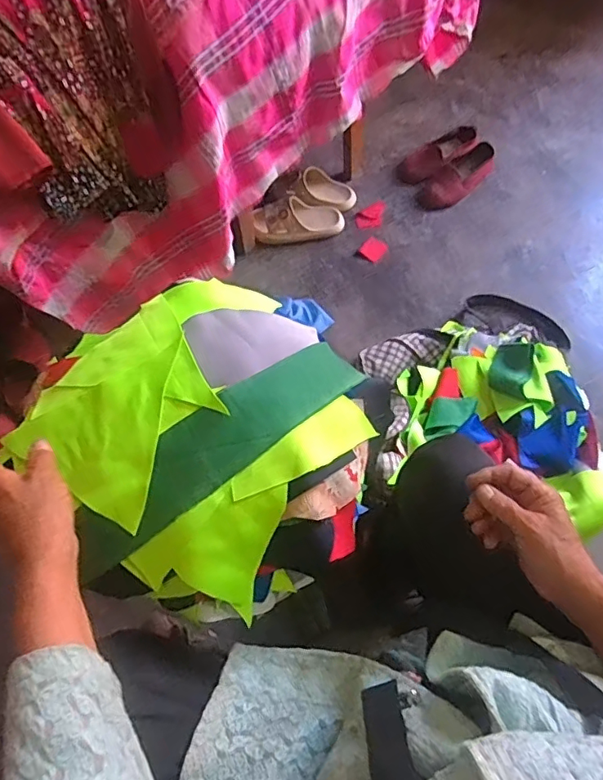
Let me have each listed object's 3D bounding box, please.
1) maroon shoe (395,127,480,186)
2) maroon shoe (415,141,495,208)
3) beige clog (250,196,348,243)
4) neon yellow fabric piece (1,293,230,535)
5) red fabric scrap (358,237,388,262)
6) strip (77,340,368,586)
[{"bbox_3d":[0.351,-0.577,1.323,0.216,0.073,0.086,-37,67,-15],"label":"maroon shoe"},{"bbox_3d":[0.375,-0.506,1.272,0.208,0.060,0.078,-36,67,-15],"label":"maroon shoe"},{"bbox_3d":[-0.007,-0.393,1.231,0.210,0.065,0.092,-14,63,-5],"label":"beige clog"},{"bbox_3d":[-0.170,0.014,0.531,0.164,0.039,0.201,36,65,17],"label":"neon yellow fabric piece"},{"bbox_3d":[0.167,-0.324,1.226,0.055,0.006,0.058,38,70,19],"label":"red fabric scrap"},{"bbox_3d":[-0.074,0.054,0.523,0.320,0.063,0.068,-34,67,-14],"label":"strip"}]

